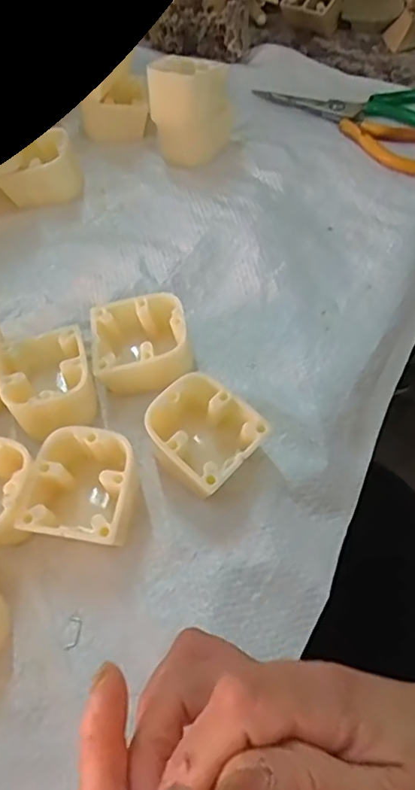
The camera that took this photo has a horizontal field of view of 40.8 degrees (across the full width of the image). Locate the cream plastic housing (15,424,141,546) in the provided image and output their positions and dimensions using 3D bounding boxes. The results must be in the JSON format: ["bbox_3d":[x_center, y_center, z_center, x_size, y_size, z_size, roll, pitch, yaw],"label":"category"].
[{"bbox_3d":[-0.061,0.049,0.289,0.052,0.033,0.056,7,59,6],"label":"cream plastic housing"}]

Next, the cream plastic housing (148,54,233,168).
[{"bbox_3d":[-0.013,-0.226,0.435,0.049,0.064,0.064,32,65,20],"label":"cream plastic housing"}]

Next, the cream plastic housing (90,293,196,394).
[{"bbox_3d":[-0.040,-0.030,0.336,0.056,0.032,0.051,-12,59,-5],"label":"cream plastic housing"}]

